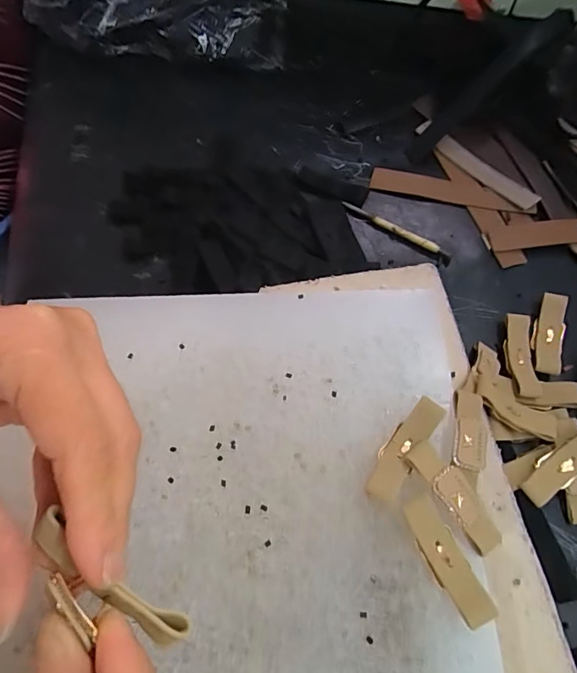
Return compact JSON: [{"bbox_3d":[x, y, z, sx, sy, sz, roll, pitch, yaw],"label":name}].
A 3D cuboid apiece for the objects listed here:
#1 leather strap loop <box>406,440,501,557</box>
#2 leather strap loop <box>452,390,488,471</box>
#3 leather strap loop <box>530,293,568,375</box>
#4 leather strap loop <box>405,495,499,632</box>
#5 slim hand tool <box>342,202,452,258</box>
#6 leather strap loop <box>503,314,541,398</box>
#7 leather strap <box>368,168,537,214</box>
[{"bbox_3d":[0.084,0.079,0.226,0.017,0.006,0.058,-33,70,-12],"label":"leather strap loop"},{"bbox_3d":[0.098,0.050,0.242,0.016,0.007,0.043,12,67,6],"label":"leather strap loop"},{"bbox_3d":[0.181,-0.003,0.311,0.019,0.007,0.058,14,68,7],"label":"leather strap loop"},{"bbox_3d":[0.076,0.107,0.218,0.016,0.011,0.058,-23,68,-9],"label":"leather strap loop"},{"bbox_3d":[0.084,-0.084,0.352,0.090,0.005,0.008,31,71,14],"label":"slim hand tool"},{"bbox_3d":[0.158,0.012,0.305,0.019,0.007,0.060,4,67,3],"label":"leather strap loop"},{"bbox_3d":[0.130,-0.117,0.363,0.126,0.004,0.021,12,67,6],"label":"leather strap"}]

